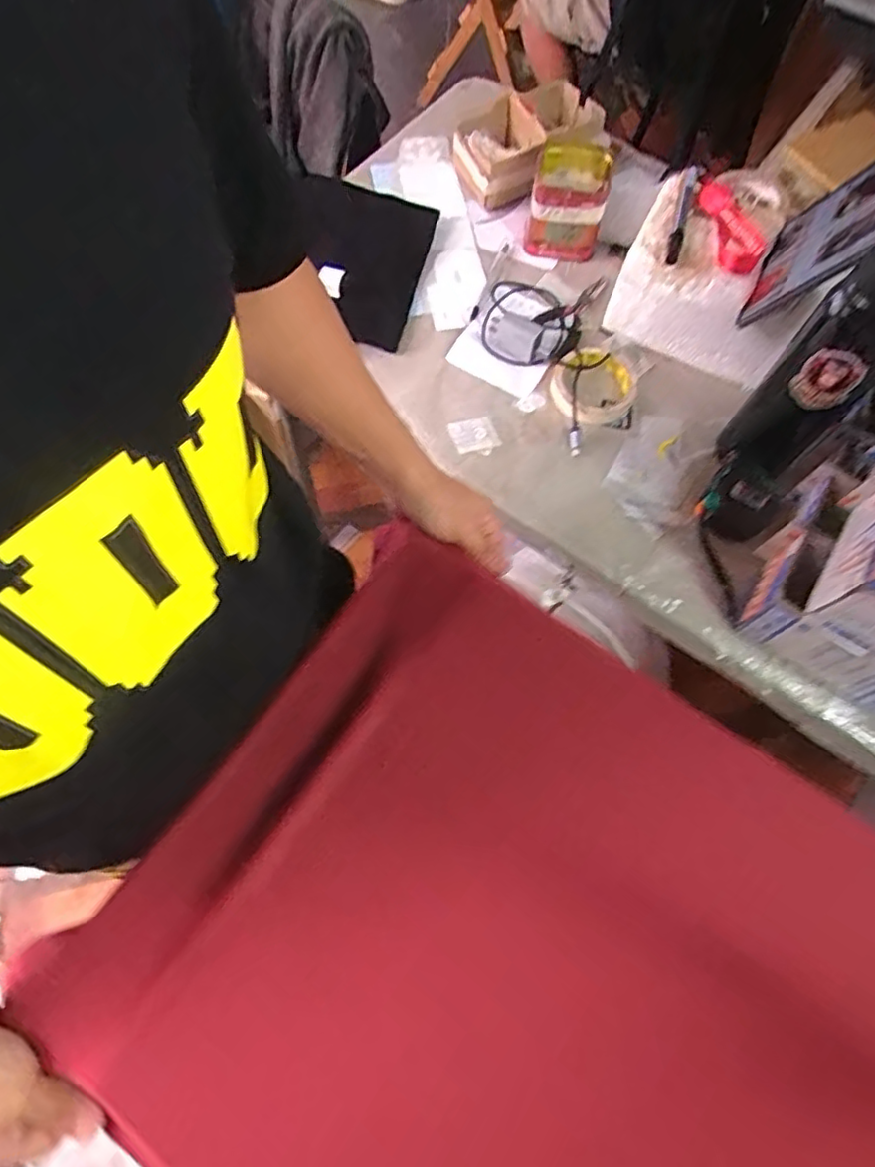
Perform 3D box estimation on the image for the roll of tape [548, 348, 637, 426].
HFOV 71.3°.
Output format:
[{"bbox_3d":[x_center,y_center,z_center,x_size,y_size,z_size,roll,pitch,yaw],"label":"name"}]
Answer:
[{"bbox_3d":[0.179,-0.229,0.702,0.092,0.021,0.095,1,68,-2],"label":"roll of tape"}]

